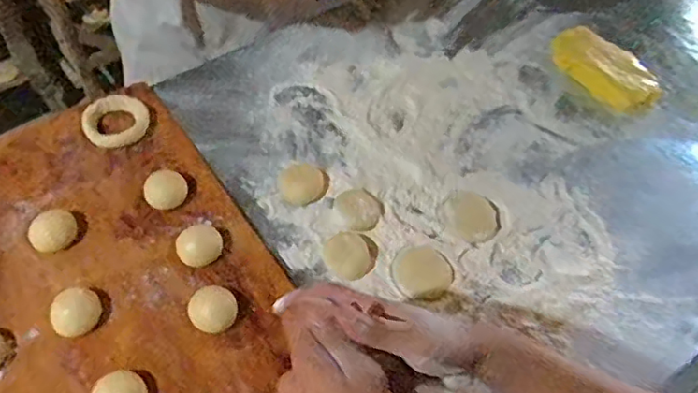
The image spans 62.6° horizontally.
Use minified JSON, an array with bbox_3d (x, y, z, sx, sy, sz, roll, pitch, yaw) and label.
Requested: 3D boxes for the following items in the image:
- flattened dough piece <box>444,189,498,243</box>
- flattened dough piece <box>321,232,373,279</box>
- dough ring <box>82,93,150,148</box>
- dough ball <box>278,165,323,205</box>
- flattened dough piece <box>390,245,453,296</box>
[{"bbox_3d":[0.143,0.022,0.670,0.064,0.007,0.059,2,57,-3],"label":"flattened dough piece"},{"bbox_3d":[0.000,0.066,0.628,0.046,0.021,0.053,-35,66,-23],"label":"flattened dough piece"},{"bbox_3d":[-0.278,-0.093,0.687,0.075,0.019,0.067,-29,64,-21],"label":"dough ring"},{"bbox_3d":[-0.057,-0.017,0.673,0.051,0.011,0.056,2,57,-3],"label":"dough ball"},{"bbox_3d":[0.080,0.079,0.630,0.063,0.004,0.057,-4,58,-7],"label":"flattened dough piece"}]

